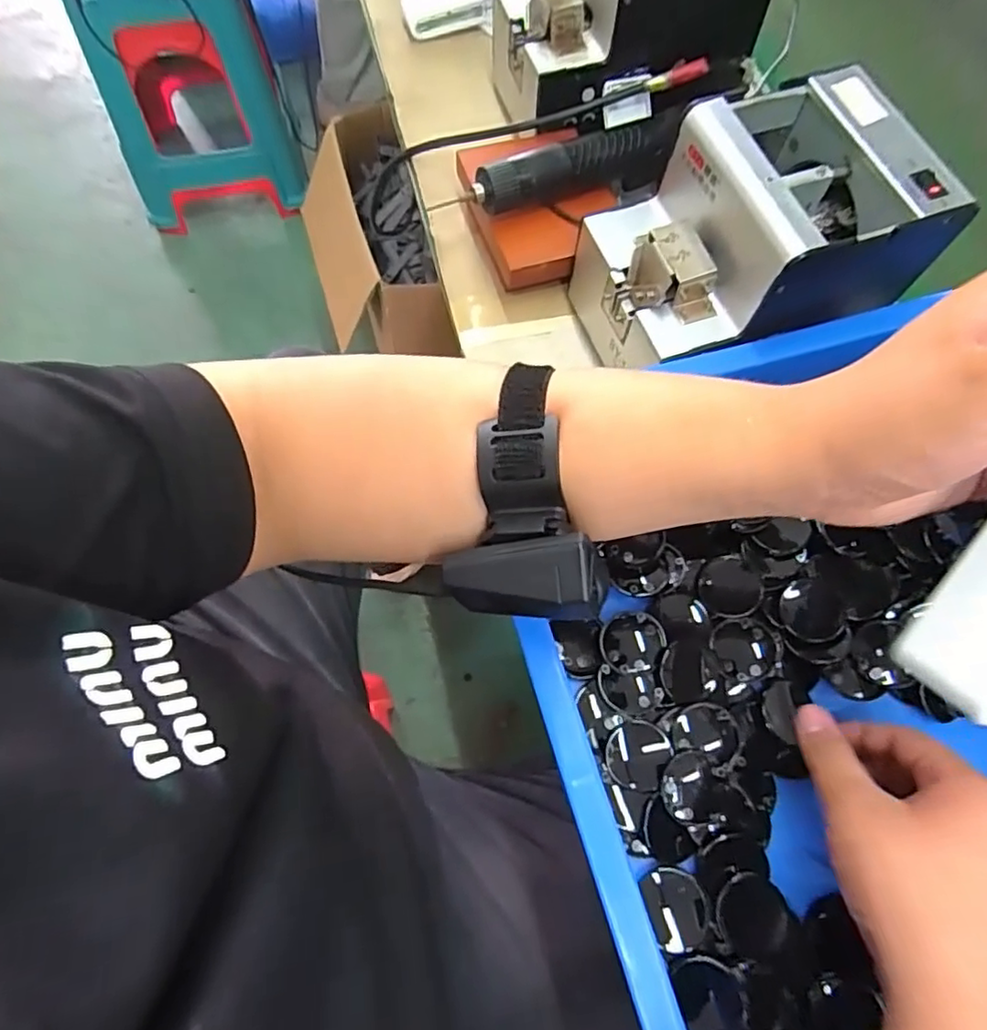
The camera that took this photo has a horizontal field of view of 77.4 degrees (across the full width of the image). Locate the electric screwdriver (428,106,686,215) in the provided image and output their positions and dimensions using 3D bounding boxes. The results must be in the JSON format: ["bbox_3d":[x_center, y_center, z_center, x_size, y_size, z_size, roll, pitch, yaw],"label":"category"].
[{"bbox_3d":[0.052,-0.258,0.456,0.185,0.032,0.031,-17,71,-9],"label":"electric screwdriver"}]

